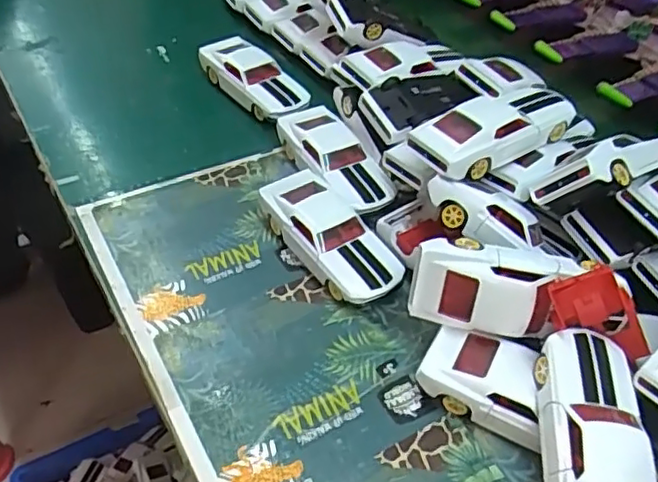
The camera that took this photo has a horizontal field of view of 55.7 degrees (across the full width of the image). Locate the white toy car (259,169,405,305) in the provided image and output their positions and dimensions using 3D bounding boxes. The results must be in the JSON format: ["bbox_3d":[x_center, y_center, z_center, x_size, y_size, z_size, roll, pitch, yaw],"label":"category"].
[{"bbox_3d":[0.001,-0.003,0.463,0.053,0.033,0.124,-26,54,-29],"label":"white toy car"}]

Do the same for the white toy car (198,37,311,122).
[{"bbox_3d":[-0.068,-0.156,0.603,0.056,0.031,0.128,-26,54,-29],"label":"white toy car"}]

